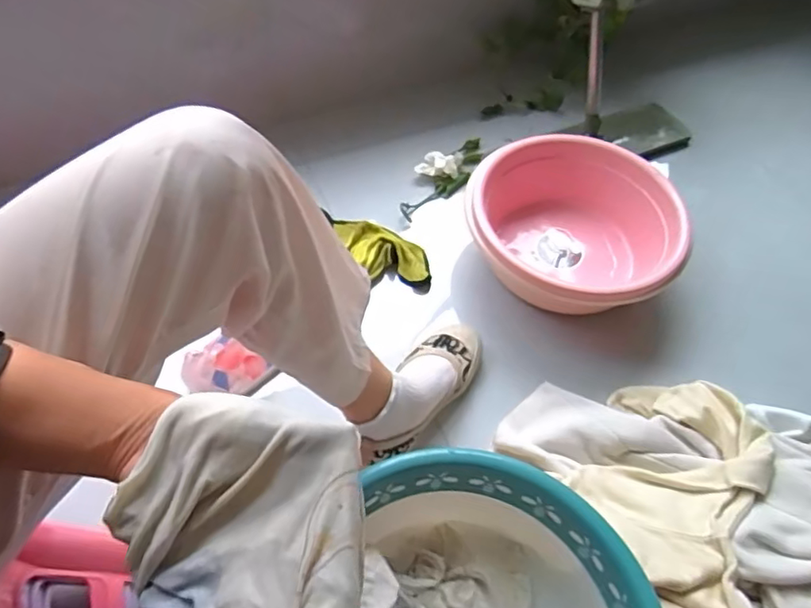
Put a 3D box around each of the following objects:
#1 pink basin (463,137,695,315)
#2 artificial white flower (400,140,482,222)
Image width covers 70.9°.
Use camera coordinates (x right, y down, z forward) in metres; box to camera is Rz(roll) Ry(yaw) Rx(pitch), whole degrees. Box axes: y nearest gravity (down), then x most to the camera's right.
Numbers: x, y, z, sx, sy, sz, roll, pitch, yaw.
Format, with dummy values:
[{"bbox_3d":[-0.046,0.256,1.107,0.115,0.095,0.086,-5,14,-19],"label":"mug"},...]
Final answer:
[{"bbox_3d":[0.252,-0.103,0.885,0.305,0.143,0.293,2,55,-3],"label":"pink basin"},{"bbox_3d":[0.062,-0.230,1.010,0.085,0.031,0.227,29,58,16],"label":"artificial white flower"}]

